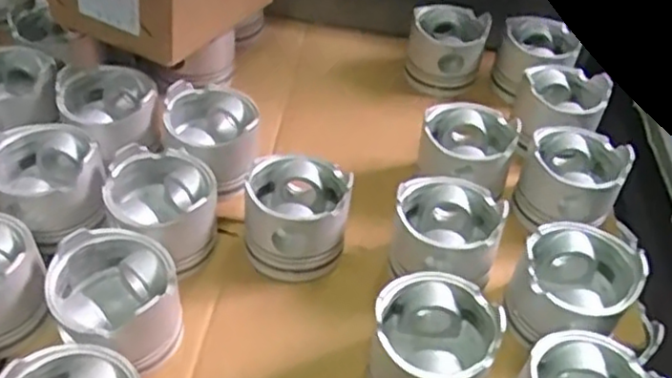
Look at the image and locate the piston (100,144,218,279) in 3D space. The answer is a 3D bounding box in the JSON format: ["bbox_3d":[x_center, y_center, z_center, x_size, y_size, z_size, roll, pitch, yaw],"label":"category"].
[{"bbox_3d":[-0.151,0.022,0.604,0.092,0.079,0.097,-6,46,-13],"label":"piston"}]

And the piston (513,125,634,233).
[{"bbox_3d":[0.227,-0.011,0.664,0.093,0.072,0.096,25,47,18],"label":"piston"}]

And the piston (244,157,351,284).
[{"bbox_3d":[-0.035,0.025,0.621,0.089,0.081,0.090,3,45,-3],"label":"piston"}]

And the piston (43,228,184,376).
[{"bbox_3d":[-0.171,0.093,0.535,0.089,0.086,0.090,-25,52,-28],"label":"piston"}]

